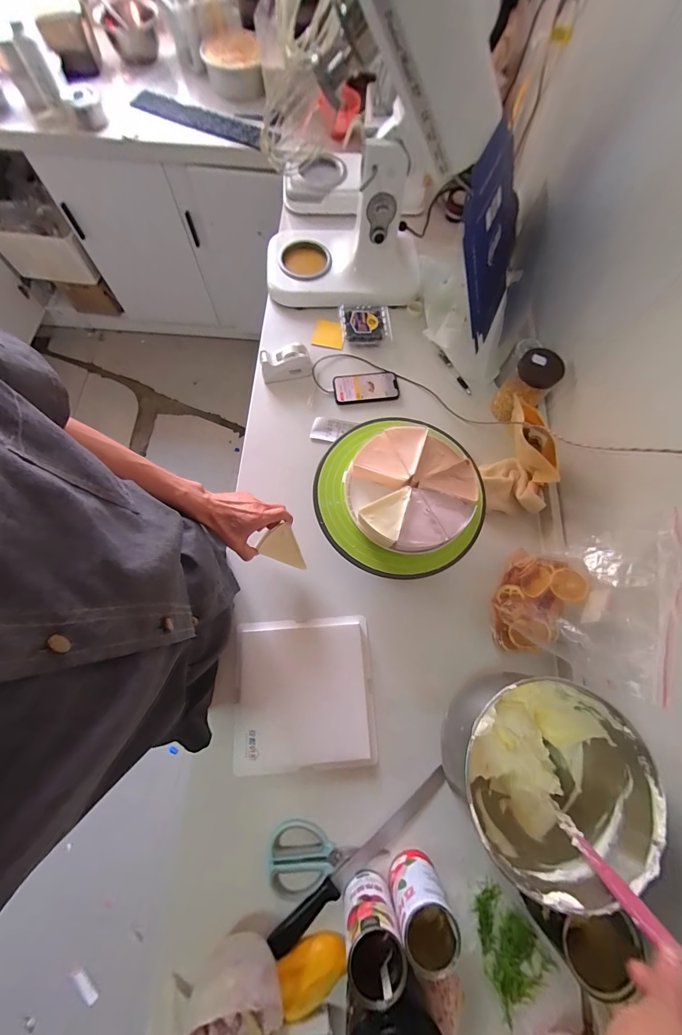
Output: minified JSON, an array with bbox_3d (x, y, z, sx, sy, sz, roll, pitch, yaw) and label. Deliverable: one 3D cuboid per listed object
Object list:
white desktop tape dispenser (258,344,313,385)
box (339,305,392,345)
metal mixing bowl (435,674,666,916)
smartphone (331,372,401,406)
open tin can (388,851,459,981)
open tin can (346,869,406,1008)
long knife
[{"bbox_3d":[-0.124,-0.347,0.781,0.109,0.061,0.053,-12,73,-5],"label":"white desktop tape dispenser"},{"bbox_3d":[0.059,-0.462,0.837,0.115,0.039,0.112,-4,72,-3],"label":"box"},{"bbox_3d":[0.262,0.334,0.482,0.210,0.174,0.219,0,72,-1],"label":"metal mixing bowl"},{"bbox_3d":[0.058,-0.300,0.801,0.148,0.006,0.075,-6,73,-4],"label":"smartphone"},{"bbox_3d":[0.111,0.537,0.477,0.069,0.110,0.068,0,72,-1],"label":"open tin can"},{"bbox_3d":[0.042,0.566,0.469,0.069,0.114,0.074,0,72,-1],"label":"open tin can"},{"bbox_3d":[0.038,0.528,0.541,0.338,0.018,0.030,-36,77,-12],"label":"long knife"}]

